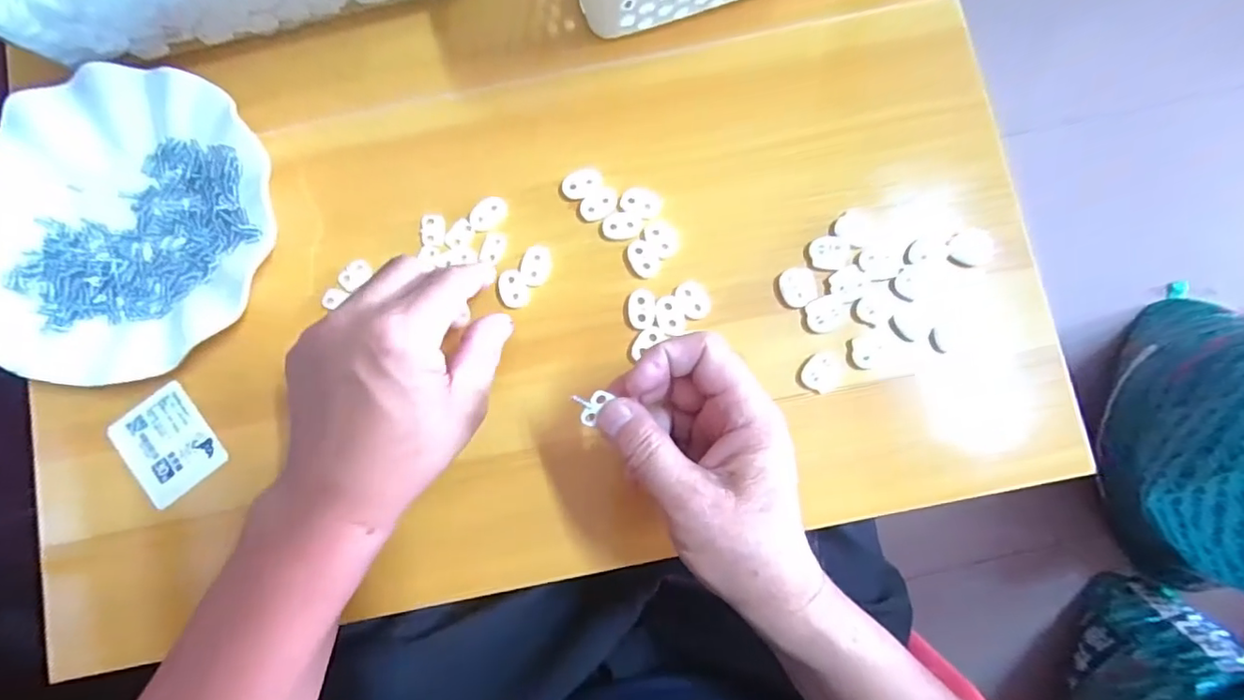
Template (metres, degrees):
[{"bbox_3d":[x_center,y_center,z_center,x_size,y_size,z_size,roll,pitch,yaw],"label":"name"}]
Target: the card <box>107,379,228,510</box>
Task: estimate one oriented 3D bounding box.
[{"bbox_3d":[-0.267,0.056,0.329,0.047,0.004,0.058,-38,86,-7],"label":"card"}]

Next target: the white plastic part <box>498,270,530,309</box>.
[{"bbox_3d":[-0.064,-0.036,0.331,0.016,0.004,0.022,-24,85,-2],"label":"white plastic part"}]

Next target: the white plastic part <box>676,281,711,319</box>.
[{"bbox_3d":[0.043,-0.030,0.328,0.018,0.004,0.023,-23,85,-1],"label":"white plastic part"}]

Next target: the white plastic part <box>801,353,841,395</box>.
[{"bbox_3d":[0.115,0.012,0.321,0.019,0.004,0.023,26,85,3],"label":"white plastic part"}]

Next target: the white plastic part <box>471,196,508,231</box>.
[{"bbox_3d":[-0.080,-0.082,0.336,0.024,0.004,0.017,-32,85,-2],"label":"white plastic part"}]

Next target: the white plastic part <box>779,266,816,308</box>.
[{"bbox_3d":[0.104,-0.037,0.327,0.021,0.004,0.023,0,84,1],"label":"white plastic part"}]

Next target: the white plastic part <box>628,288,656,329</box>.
[{"bbox_3d":[0.012,-0.024,0.328,0.015,0.004,0.023,0,84,1],"label":"white plastic part"}]

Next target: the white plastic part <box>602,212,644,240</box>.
[{"bbox_3d":[0.001,-0.074,0.334,0.024,0.004,0.016,-3,84,1],"label":"white plastic part"}]

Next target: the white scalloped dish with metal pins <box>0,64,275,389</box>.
[{"bbox_3d":[-0.293,-0.074,0.328,0.179,0.022,0.174,0,84,1],"label":"white scalloped dish with metal pins"}]

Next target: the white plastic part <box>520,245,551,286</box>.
[{"bbox_3d":[-0.051,-0.051,0.333,0.016,0.004,0.024,16,85,2],"label":"white plastic part"}]

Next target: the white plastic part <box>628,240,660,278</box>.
[{"bbox_3d":[0.013,-0.054,0.331,0.014,0.004,0.024,-32,85,-2],"label":"white plastic part"}]

